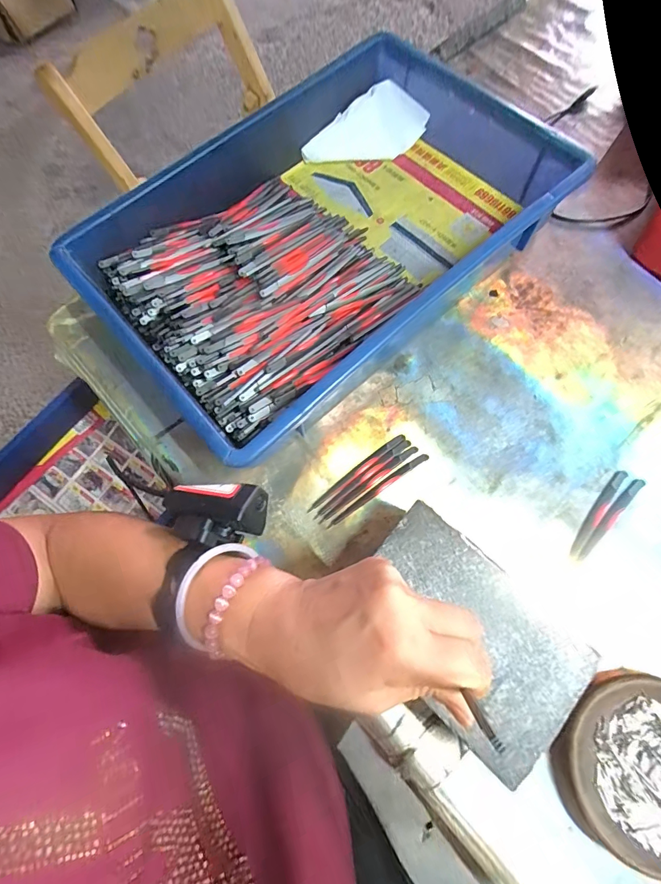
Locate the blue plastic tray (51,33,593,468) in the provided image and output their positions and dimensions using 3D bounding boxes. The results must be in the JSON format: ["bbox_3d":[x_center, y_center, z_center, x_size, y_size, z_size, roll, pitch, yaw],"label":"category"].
[{"bbox_3d":[-0.010,-0.201,0.395,0.429,0.072,0.285,-41,75,-11],"label":"blue plastic tray"}]

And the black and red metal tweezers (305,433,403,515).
[{"bbox_3d":[0.023,0.026,0.360,0.107,0.004,0.008,-36,74,-10],"label":"black and red metal tweezers"}]

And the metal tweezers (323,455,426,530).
[{"bbox_3d":[0.042,0.043,0.356,0.108,0.004,0.007,-33,73,-9],"label":"metal tweezers"}]

